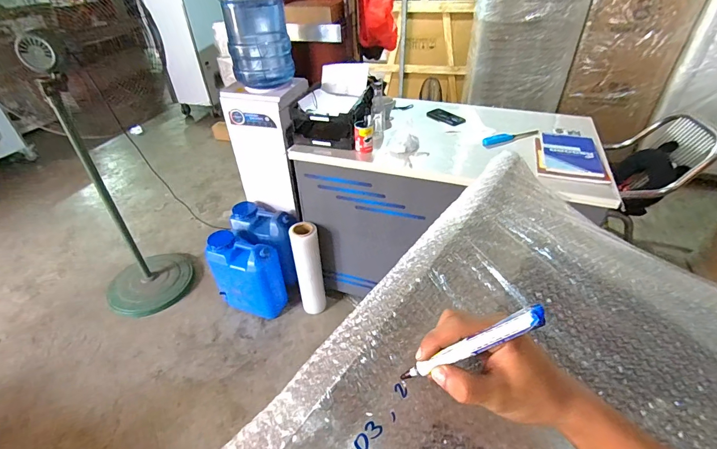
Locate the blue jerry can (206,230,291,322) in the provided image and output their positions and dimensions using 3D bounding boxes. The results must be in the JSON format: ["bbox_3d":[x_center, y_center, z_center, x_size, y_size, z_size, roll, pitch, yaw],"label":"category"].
[{"bbox_3d":[-0.542,0.258,1.748,0.323,0.413,0.156,7,39,11],"label":"blue jerry can"}]

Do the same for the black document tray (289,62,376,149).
[{"bbox_3d":[-0.087,-0.501,1.476,0.294,0.186,0.423,5,39,9],"label":"black document tray"}]

